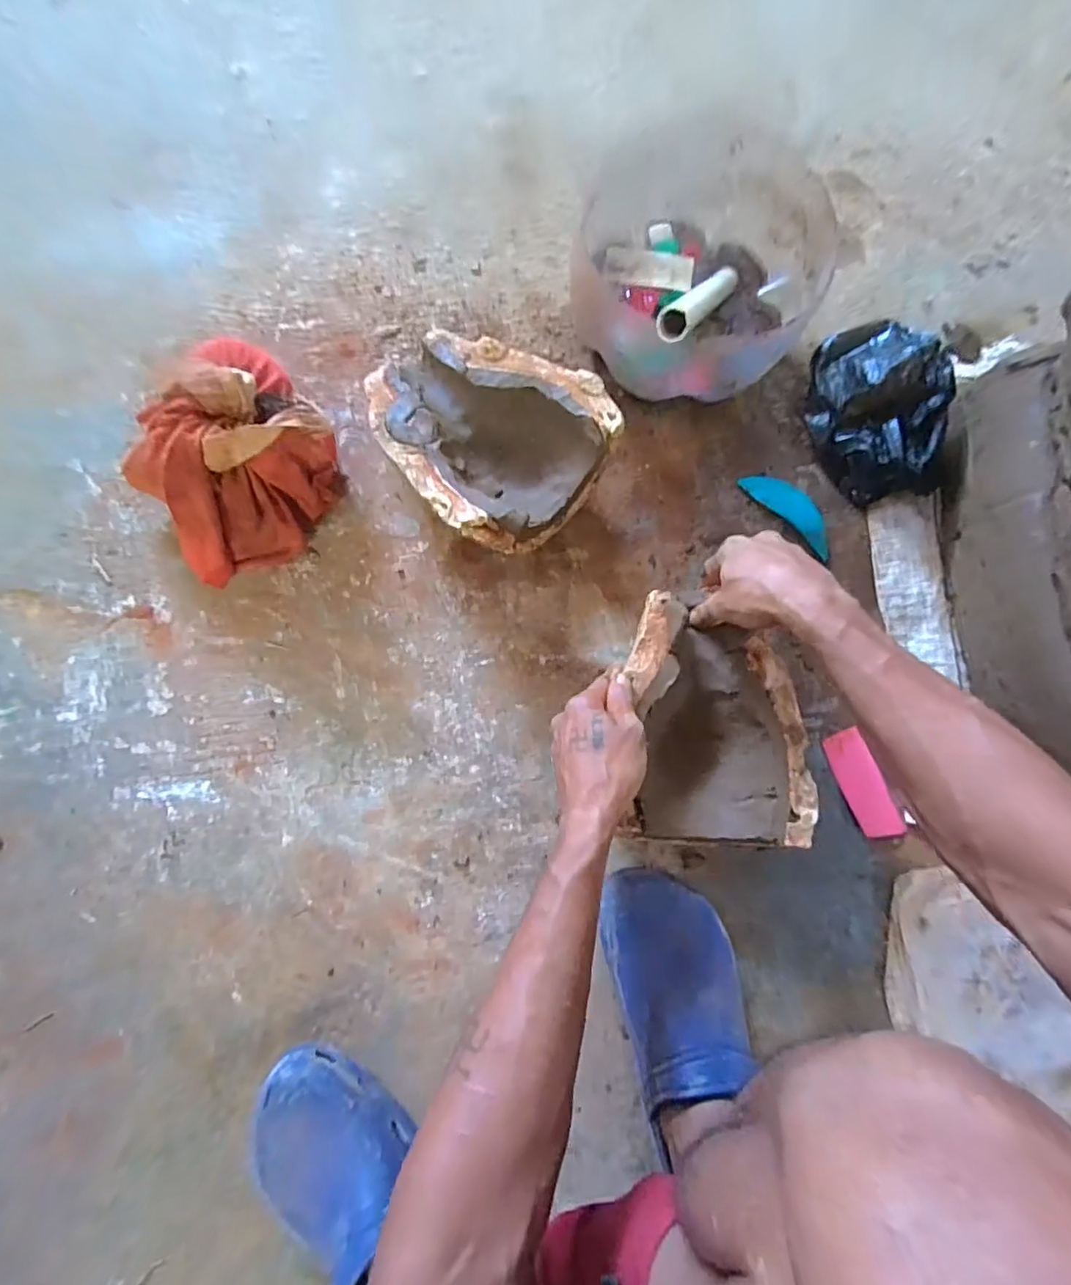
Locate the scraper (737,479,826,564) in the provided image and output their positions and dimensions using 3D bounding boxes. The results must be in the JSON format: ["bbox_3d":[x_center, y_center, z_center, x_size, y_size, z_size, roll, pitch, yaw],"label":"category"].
[{"bbox_3d":[0.276,-0.144,0.605,0.117,0.009,0.040,43,82,4],"label":"scraper"}]

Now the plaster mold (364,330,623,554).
[{"bbox_3d":[-0.048,-0.205,0.557,0.184,0.096,0.219,-42,85,-8],"label":"plaster mold"}]

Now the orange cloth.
[{"bbox_3d":[-0.283,-0.164,0.521,0.183,0.139,0.148,-44,86,-8],"label":"orange cloth"}]

